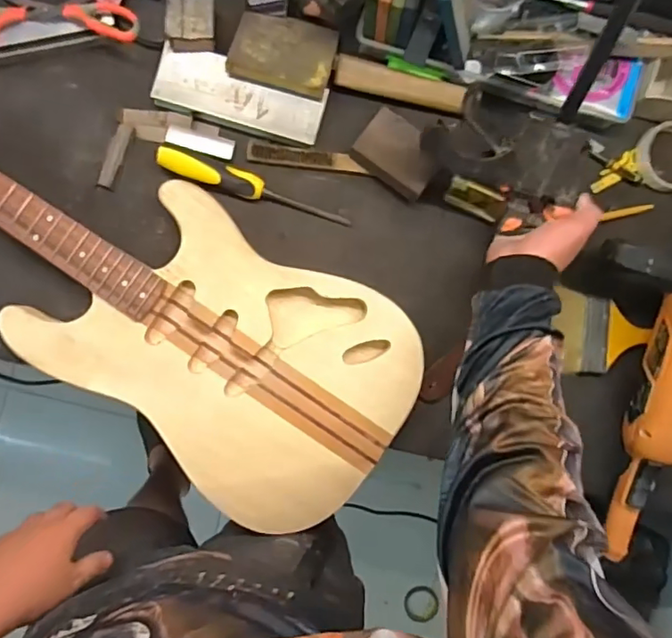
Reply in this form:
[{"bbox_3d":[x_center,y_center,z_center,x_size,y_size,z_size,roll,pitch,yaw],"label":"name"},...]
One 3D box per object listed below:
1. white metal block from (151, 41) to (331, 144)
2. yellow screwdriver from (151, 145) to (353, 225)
[{"bbox_3d":[-0.115,-0.266,0.650,0.198,0.023,0.067,17,88,-4],"label":"white metal block"},{"bbox_3d":[-0.096,-0.157,0.653,0.233,0.034,0.031,16,88,-4],"label":"yellow screwdriver"}]

